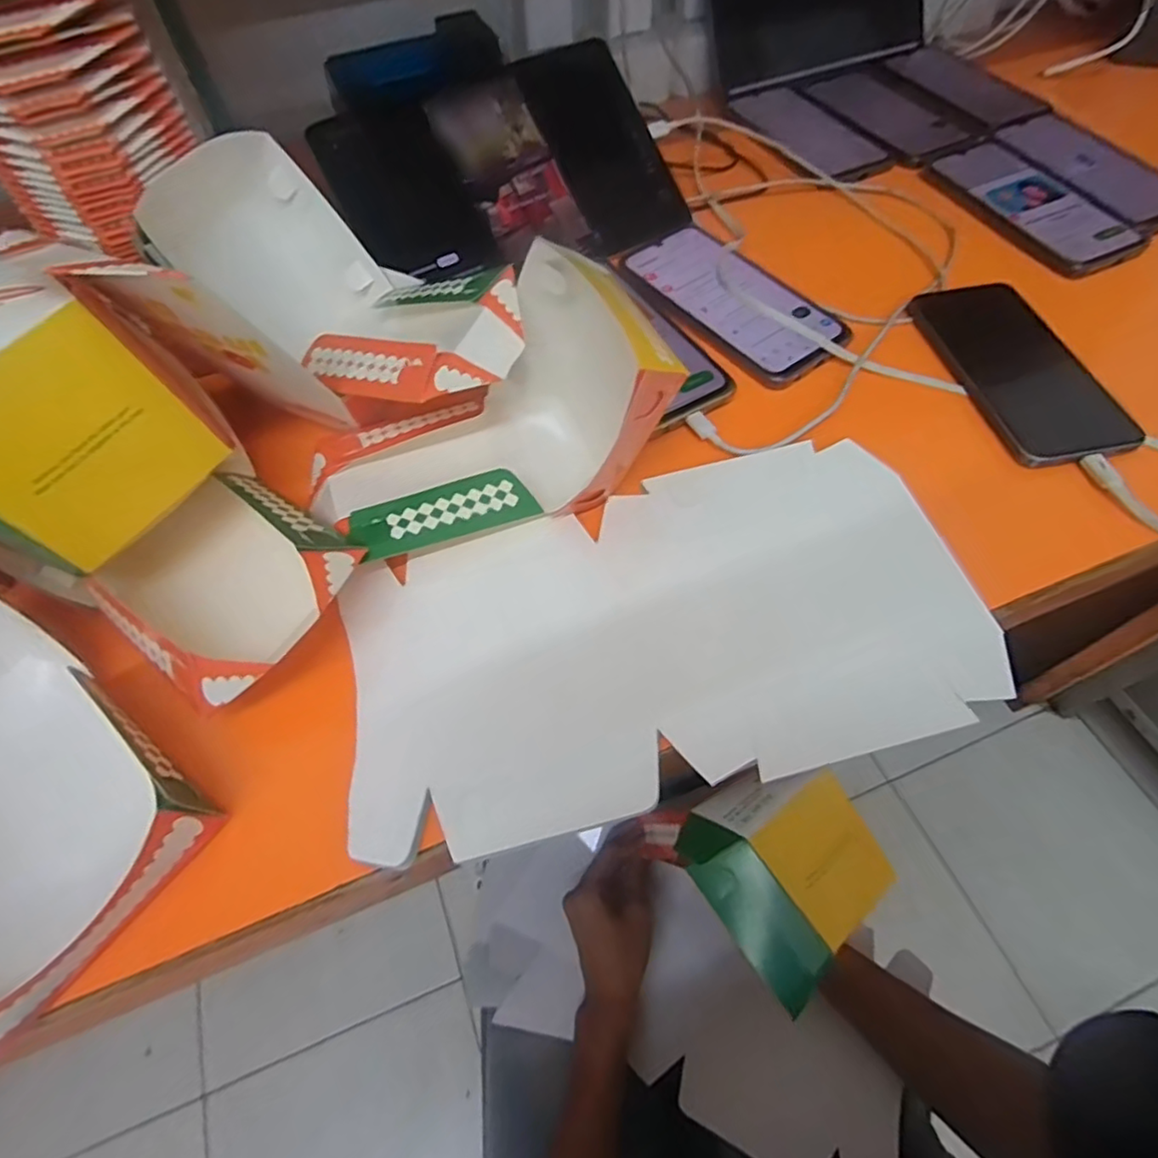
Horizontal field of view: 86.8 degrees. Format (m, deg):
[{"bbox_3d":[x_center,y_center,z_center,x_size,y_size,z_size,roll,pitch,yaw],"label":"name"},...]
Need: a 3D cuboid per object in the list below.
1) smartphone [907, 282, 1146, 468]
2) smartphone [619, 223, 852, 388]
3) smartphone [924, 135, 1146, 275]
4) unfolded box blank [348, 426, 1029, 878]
[{"bbox_3d":[0.291,-0.141,0.410,0.076,0.012,0.162,-10,59,-4],"label":"smartphone"},{"bbox_3d":[0.113,-0.209,0.451,0.083,0.014,0.165,-35,64,-18],"label":"smartphone"},{"bbox_3d":[0.375,-0.309,0.503,0.086,0.013,0.182,-22,61,-11],"label":"smartphone"},{"bbox_3d":[0.042,0.023,0.317,0.314,0.010,0.171,-14,60,-4],"label":"unfolded box blank"}]

